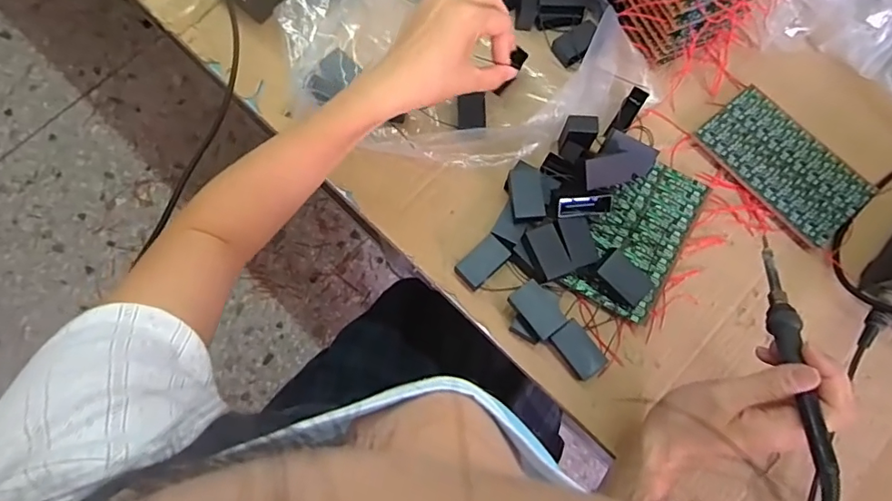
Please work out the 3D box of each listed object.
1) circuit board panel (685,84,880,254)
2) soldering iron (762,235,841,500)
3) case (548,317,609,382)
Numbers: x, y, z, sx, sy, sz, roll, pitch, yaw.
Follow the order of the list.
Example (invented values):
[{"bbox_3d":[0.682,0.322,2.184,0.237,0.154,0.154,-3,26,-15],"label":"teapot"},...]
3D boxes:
[{"bbox_3d":[0.331,-0.085,0.517,0.093,0.008,0.156,-43,79,-11],"label":"circuit board panel"},{"bbox_3d":[0.248,0.077,0.376,0.019,0.020,0.205,7,55,1],"label":"soldering iron"},{"bbox_3d":[0.117,0.088,0.468,0.031,0.020,0.049,-36,78,-9],"label":"case"}]

